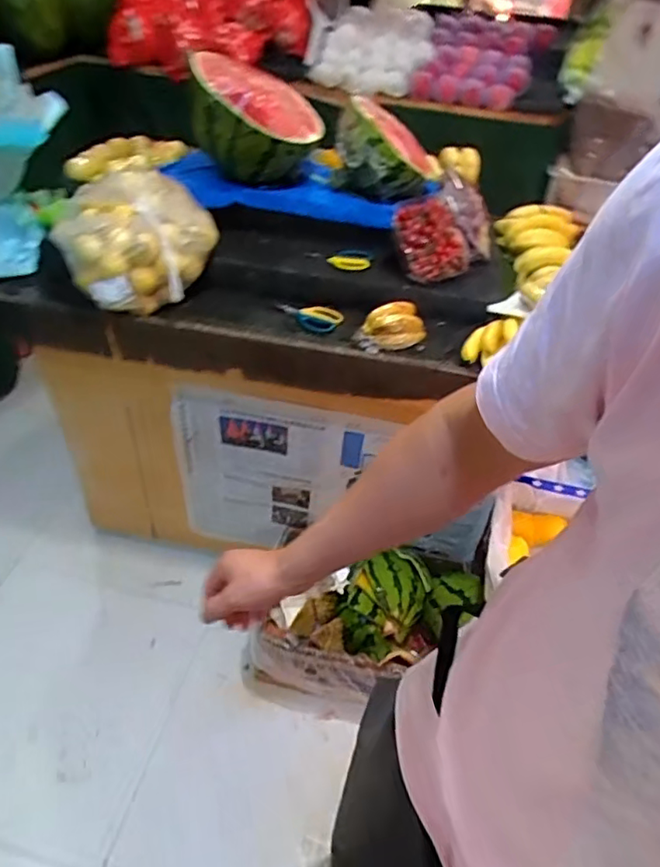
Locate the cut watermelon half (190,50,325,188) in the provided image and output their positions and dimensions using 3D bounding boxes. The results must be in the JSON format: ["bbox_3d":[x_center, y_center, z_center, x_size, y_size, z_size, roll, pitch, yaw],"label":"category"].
[{"bbox_3d":[-0.146,-0.624,1.157,0.264,0.187,0.239,1,42,-5],"label":"cut watermelon half"}]

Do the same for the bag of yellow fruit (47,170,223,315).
[{"bbox_3d":[-0.362,-0.364,1.078,0.284,0.165,0.269,-6,43,-12],"label":"bag of yellow fruit"}]

